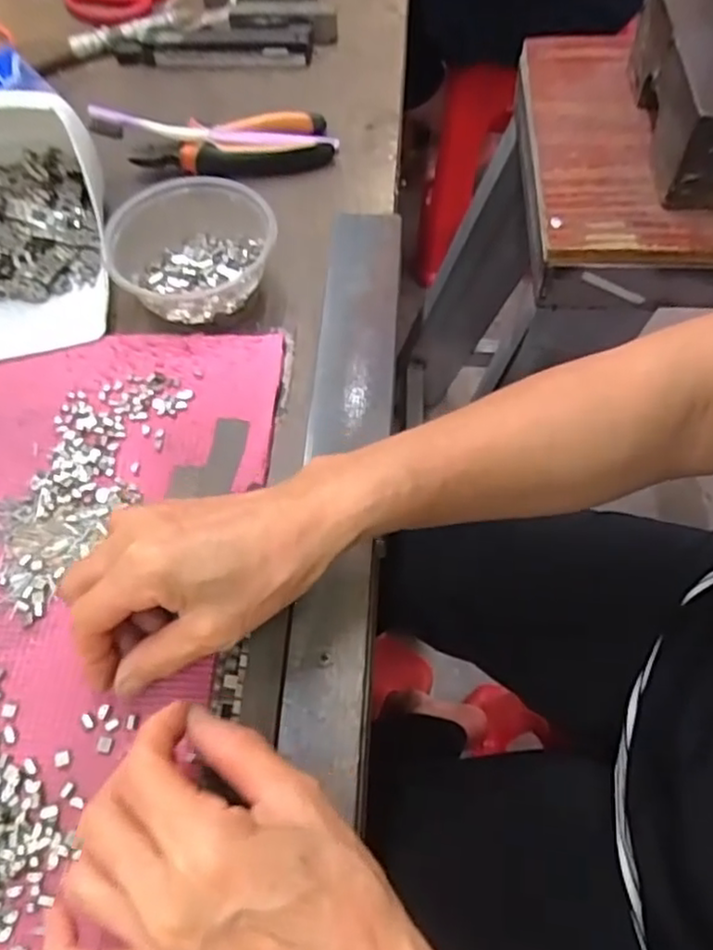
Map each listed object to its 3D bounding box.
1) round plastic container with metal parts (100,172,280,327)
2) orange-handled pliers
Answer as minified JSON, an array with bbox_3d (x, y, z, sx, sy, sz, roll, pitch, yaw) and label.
[{"bbox_3d":[-0.104,-0.147,0.449,0.106,0.046,0.092,-14,61,-5],"label":"round plastic container with metal parts"},{"bbox_3d":[-0.096,-0.257,0.530,0.149,0.020,0.045,-6,61,-4],"label":"orange-handled pliers"}]

